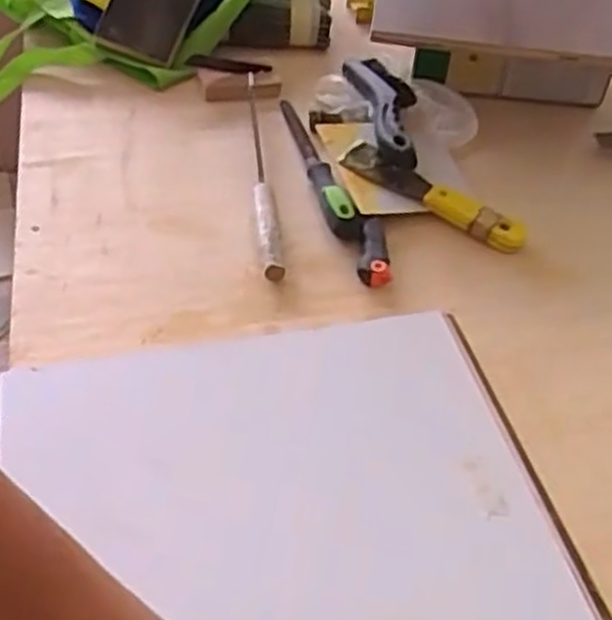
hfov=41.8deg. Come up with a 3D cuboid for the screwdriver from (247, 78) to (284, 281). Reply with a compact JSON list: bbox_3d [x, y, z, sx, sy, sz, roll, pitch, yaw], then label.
[{"bbox_3d":[-0.047,-0.144,0.798,0.020,0.029,0.294,-4,47,-6],"label":"screwdriver"}]

